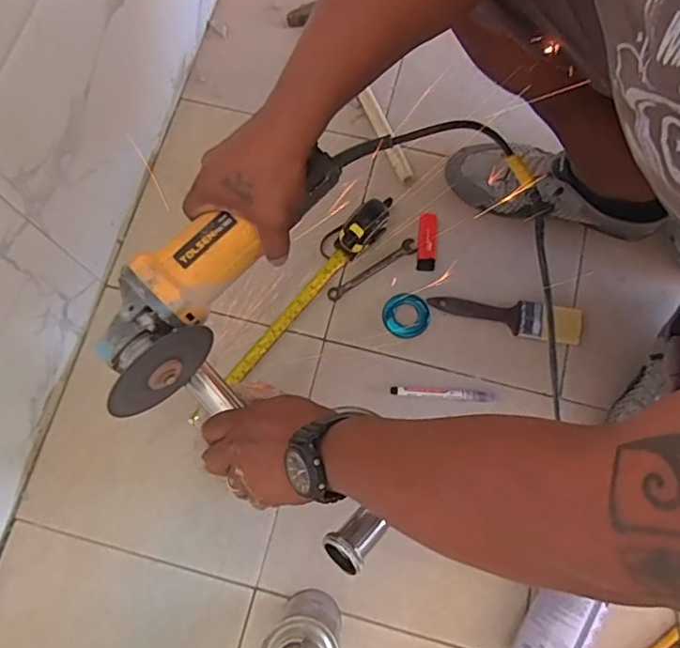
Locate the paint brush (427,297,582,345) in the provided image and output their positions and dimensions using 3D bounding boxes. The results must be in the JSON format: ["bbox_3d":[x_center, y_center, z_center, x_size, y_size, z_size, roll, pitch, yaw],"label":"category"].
[{"bbox_3d":[0.212,-0.012,0.725,0.191,0.009,0.046,10,74,5],"label":"paint brush"}]

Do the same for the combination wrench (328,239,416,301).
[{"bbox_3d":[0.044,-0.071,0.746,0.137,0.007,0.020,-35,76,-8],"label":"combination wrench"}]

